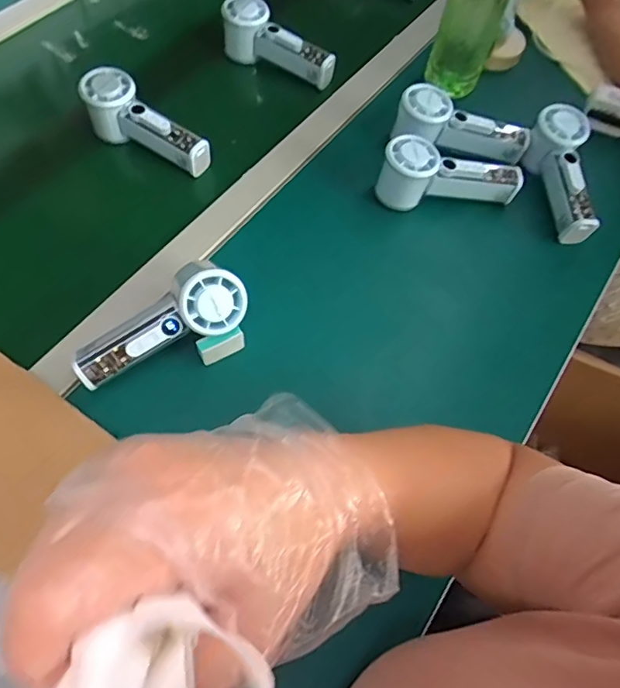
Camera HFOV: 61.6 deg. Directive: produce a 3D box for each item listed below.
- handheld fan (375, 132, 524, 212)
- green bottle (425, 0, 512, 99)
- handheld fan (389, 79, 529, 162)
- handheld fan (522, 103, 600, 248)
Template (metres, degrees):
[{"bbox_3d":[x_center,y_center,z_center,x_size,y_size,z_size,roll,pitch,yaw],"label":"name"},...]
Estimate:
[{"bbox_3d":[0.151,-0.178,0.561,0.154,0.063,0.047,3,62,-2],"label":"handheld fan"},{"bbox_3d":[0.194,-0.393,0.598,0.070,0.198,0.062,21,63,7],"label":"green bottle"},{"bbox_3d":[0.171,-0.241,0.599,0.152,0.063,0.042,15,61,-13],"label":"handheld fan"},{"bbox_3d":[0.283,-0.187,0.581,0.055,0.050,0.156,-4,77,-6],"label":"handheld fan"}]

